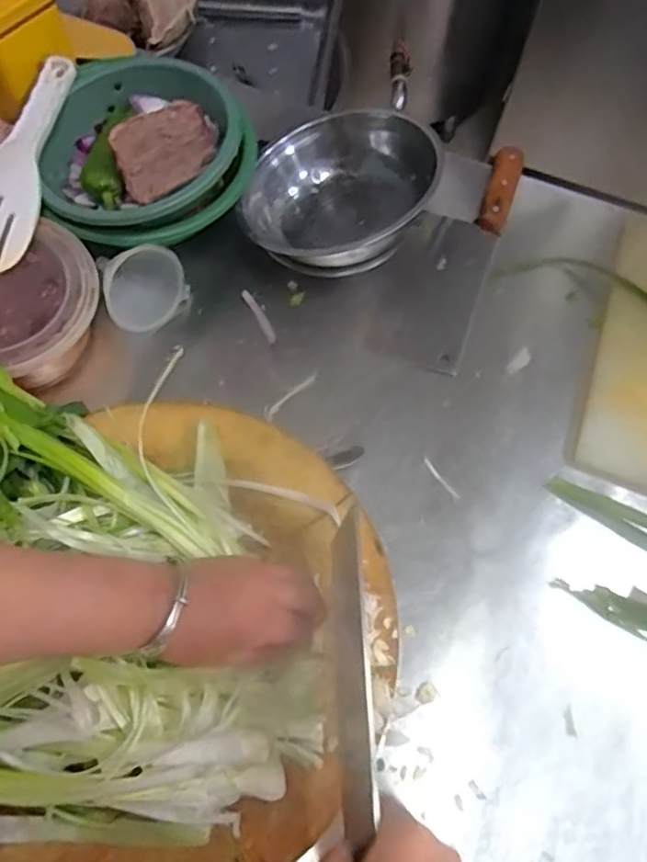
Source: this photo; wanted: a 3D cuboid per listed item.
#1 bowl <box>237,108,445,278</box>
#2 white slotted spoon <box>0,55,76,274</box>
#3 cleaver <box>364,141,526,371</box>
[{"bbox_3d":[0.009,-0.229,0.641,0.169,0.114,0.176,1,66,-2],"label":"bowl"},{"bbox_3d":[-0.293,-0.254,0.595,0.082,0.020,0.240,7,66,1],"label":"white slotted spoon"},{"bbox_3d":[0.131,-0.198,0.690,0.111,0.032,0.287,20,67,6],"label":"cleaver"}]

